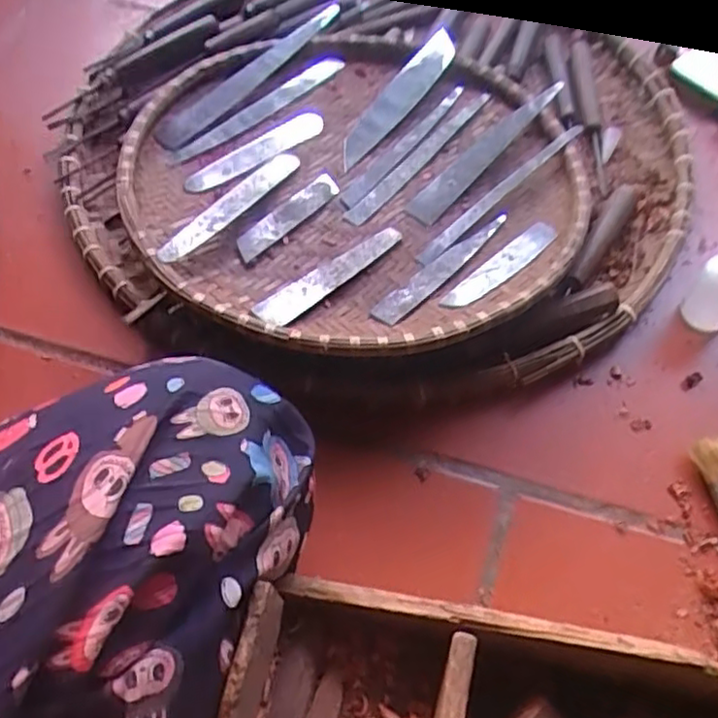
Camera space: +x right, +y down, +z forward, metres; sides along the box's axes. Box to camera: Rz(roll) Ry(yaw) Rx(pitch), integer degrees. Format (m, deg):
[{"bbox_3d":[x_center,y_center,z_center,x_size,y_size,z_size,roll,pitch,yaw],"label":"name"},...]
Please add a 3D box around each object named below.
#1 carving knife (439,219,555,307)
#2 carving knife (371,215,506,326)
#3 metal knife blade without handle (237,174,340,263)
[{"bbox_3d":[0.100,-0.064,0.471,0.109,0.005,0.023,-38,59,-21],"label":"carving knife"},{"bbox_3d":[0.058,-0.067,0.474,0.021,0.010,0.133,39,68,21],"label":"carving knife"},{"bbox_3d":[-0.052,-0.105,0.494,0.022,0.005,0.096,44,65,6],"label":"metal knife blade without handle"}]

